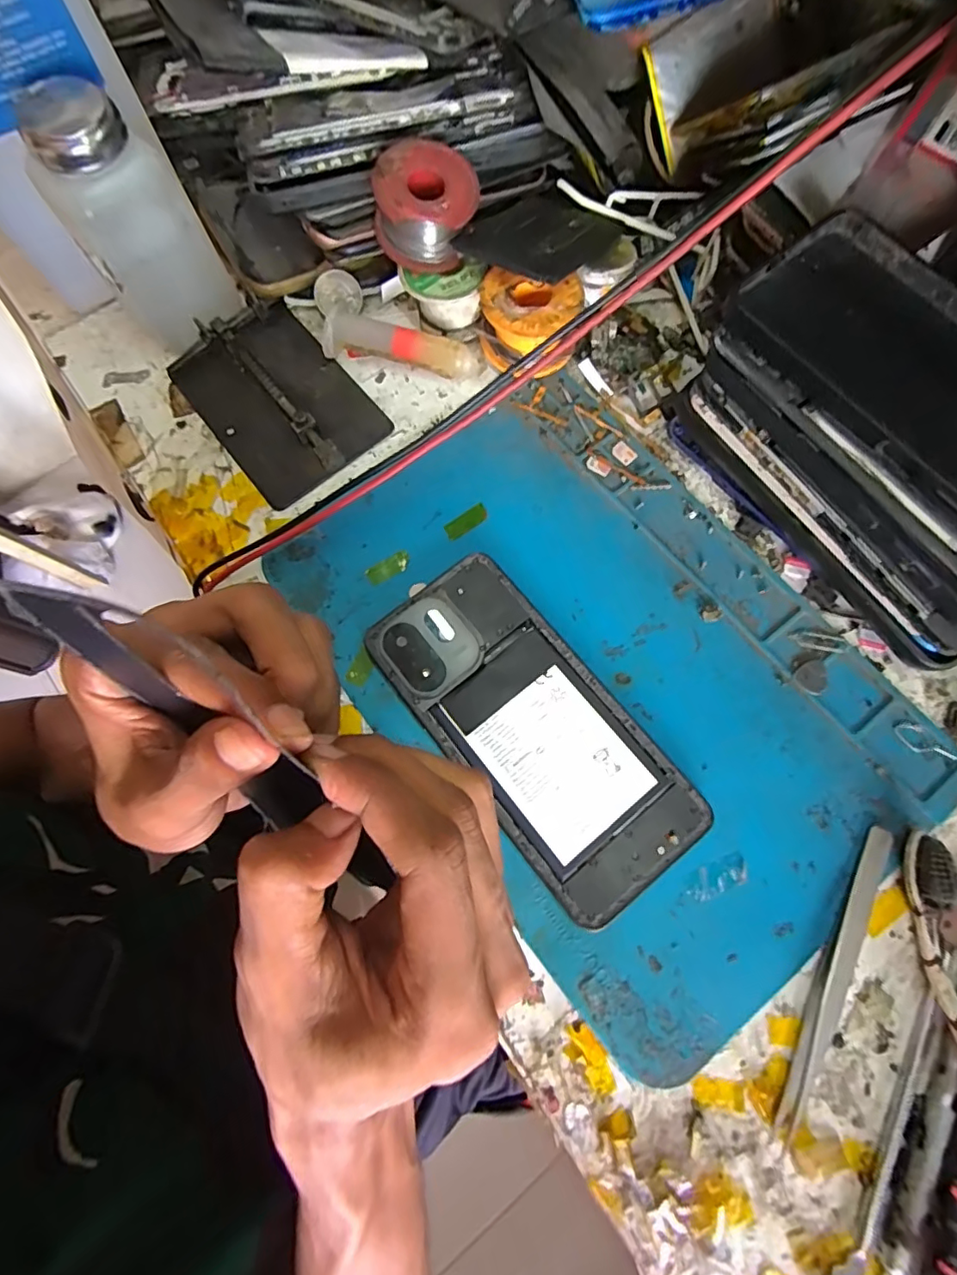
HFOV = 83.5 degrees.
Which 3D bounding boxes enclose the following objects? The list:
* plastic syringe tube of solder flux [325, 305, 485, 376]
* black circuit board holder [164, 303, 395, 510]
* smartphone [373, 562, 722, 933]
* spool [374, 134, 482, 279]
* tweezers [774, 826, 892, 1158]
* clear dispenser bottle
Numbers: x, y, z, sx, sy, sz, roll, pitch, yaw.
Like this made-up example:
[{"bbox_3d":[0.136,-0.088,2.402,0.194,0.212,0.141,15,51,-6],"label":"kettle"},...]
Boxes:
[{"bbox_3d":[-0.041,-0.161,0.297,0.087,0.019,0.019,11,75,5],"label":"plastic syringe tube of solder flux"},{"bbox_3d":[-0.112,-0.134,0.296,0.079,0.014,0.117,-38,76,-9],"label":"black circuit board holder"},{"bbox_3d":[0.023,0.039,0.242,0.073,0.010,0.158,-38,76,-8],"label":"smartphone"},{"bbox_3d":[-0.027,-0.224,0.278,0.052,0.033,0.050,7,74,4],"label":"spool"},{"bbox_3d":[0.142,0.135,0.214,0.011,0.004,0.122,28,77,9],"label":"tweezers"},{"bbox_3d":[-0.171,-0.204,0.274,0.058,0.098,0.057,-33,76,-7],"label":"clear dispenser bottle"}]

